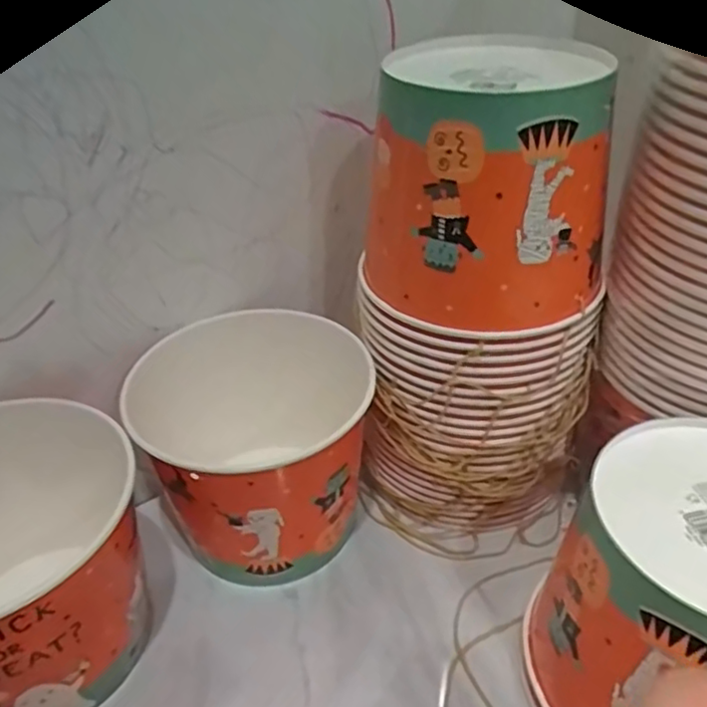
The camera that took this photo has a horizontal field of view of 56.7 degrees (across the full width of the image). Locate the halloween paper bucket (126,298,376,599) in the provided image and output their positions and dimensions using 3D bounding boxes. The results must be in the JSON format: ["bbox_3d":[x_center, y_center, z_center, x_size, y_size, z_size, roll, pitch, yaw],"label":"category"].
[{"bbox_3d":[-0.063,0.067,0.470,0.162,0.136,0.157,-12,37,-11],"label":"halloween paper bucket"}]

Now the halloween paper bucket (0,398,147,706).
[{"bbox_3d":[-0.207,0.133,0.387,0.166,0.131,0.145,26,45,33],"label":"halloween paper bucket"}]

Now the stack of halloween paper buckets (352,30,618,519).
[{"bbox_3d":[0.078,-0.046,0.441,0.142,0.276,0.144,-4,36,-1],"label":"stack of halloween paper buckets"}]

